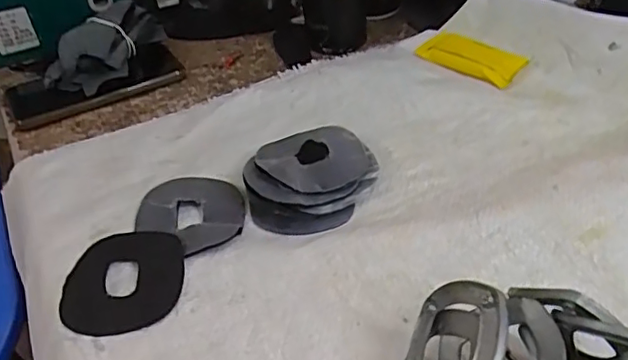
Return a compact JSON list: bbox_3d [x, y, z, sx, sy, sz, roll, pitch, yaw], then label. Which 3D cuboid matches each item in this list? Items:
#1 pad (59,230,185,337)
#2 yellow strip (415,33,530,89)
[{"bbox_3d":[-0.124,0.066,0.375,0.075,0.008,0.079,-8,40,-3],"label":"pad"},{"bbox_3d":[0.148,-0.117,0.545,0.099,0.006,0.049,29,51,34],"label":"yellow strip"}]

